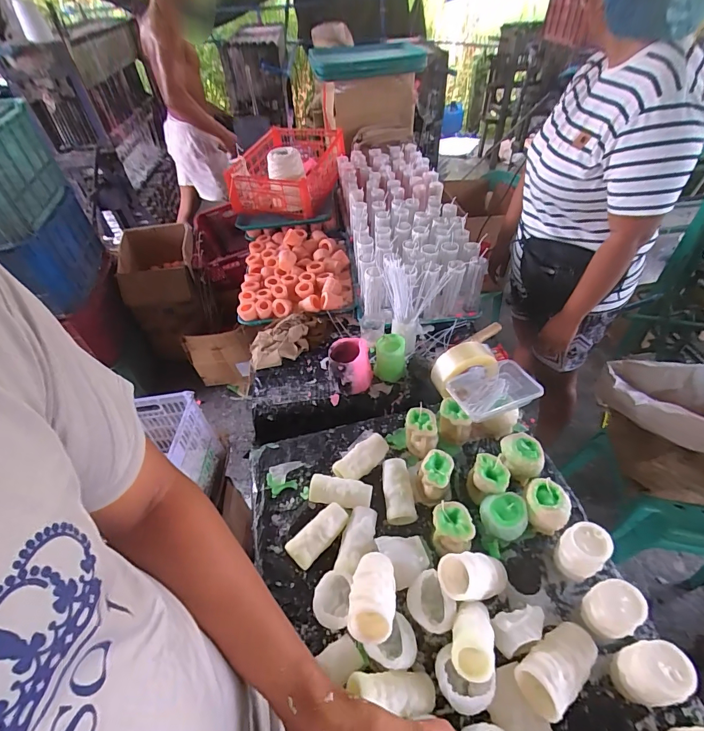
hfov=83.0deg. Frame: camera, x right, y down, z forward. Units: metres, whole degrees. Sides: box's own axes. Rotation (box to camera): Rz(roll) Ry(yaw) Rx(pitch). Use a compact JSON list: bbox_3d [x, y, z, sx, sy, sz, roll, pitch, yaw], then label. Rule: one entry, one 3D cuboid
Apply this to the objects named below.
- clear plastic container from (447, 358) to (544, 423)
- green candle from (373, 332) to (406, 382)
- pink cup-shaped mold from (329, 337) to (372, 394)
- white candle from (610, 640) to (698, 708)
[{"bbox_3d":[0.274,0.047,0.780,0.157,0.035,0.111,-16,48,-10],"label":"clear plastic container"},{"bbox_3d":[0.087,-0.017,0.922,0.068,0.087,0.072,-3,47,2],"label":"green candle"},{"bbox_3d":[-0.001,0.001,0.902,0.093,0.100,0.082,-5,47,0],"label":"pink cup-shaped mold"},{"bbox_3d":[0.383,0.400,0.516,0.055,0.109,0.059,-2,47,3],"label":"white candle"}]

